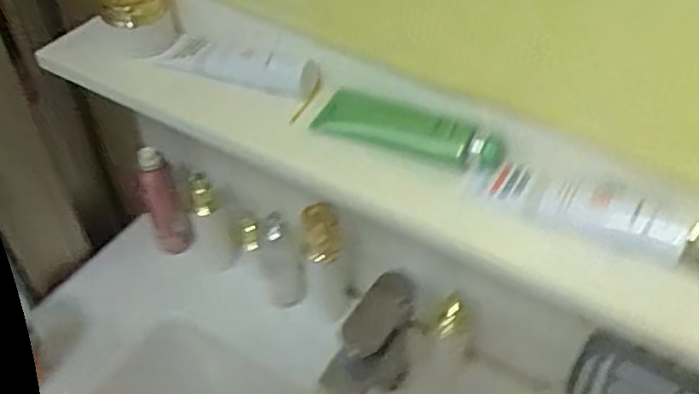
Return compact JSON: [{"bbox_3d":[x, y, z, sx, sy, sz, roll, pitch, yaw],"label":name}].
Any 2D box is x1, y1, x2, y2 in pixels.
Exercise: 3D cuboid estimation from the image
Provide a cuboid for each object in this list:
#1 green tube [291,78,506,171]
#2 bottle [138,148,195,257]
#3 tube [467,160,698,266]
[{"bbox_3d":[0.038,-0.055,0.517,0.172,0.029,0.039,22,48,18],"label":"green tube"},{"bbox_3d":[-0.234,0.000,0.800,0.047,0.163,0.049,-13,48,-15],"label":"bottle"},{"bbox_3d":[0.169,0.004,0.462,0.162,0.036,0.037,21,48,16],"label":"tube"}]

